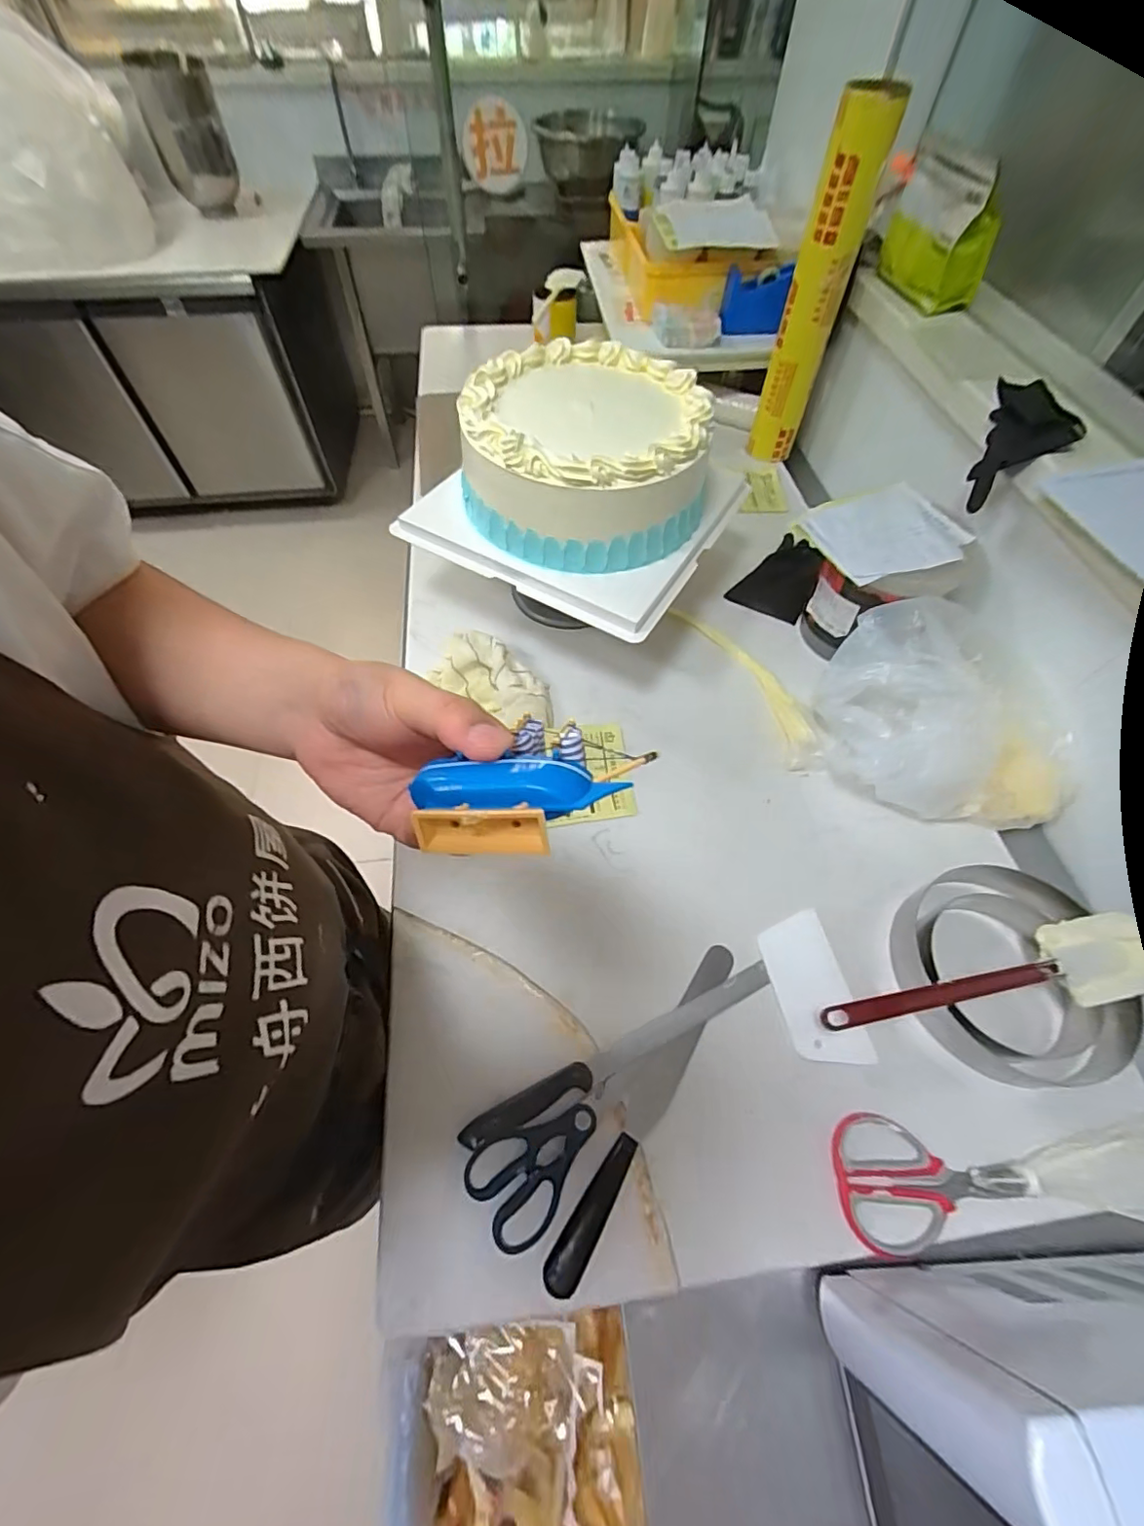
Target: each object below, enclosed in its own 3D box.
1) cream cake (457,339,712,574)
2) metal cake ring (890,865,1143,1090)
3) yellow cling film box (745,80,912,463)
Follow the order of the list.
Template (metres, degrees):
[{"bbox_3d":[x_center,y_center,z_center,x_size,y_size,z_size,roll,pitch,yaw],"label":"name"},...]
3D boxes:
[{"bbox_3d":[0.018,-0.391,0.689,0.287,0.128,0.299,7,58,3],"label":"cream cake"},{"bbox_3d":[0.462,0.213,0.565,0.219,0.045,0.207,0,57,-1],"label":"metal cake ring"},{"bbox_3d":[0.401,-0.761,0.923,0.088,0.466,0.081,16,59,9],"label":"yellow cling film box"}]

